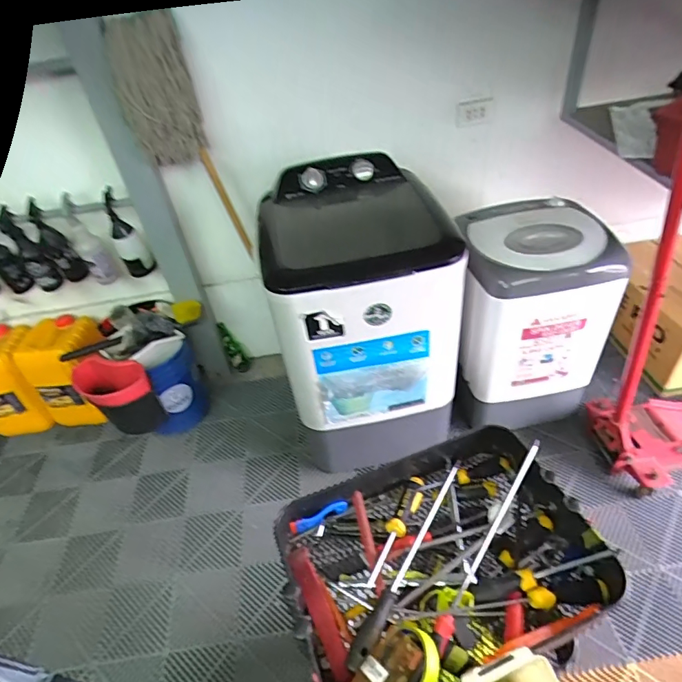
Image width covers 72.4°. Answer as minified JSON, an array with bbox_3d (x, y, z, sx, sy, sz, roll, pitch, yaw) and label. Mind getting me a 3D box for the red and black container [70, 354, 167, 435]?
[{"bbox_3d":[-0.760,0.204,1.631,0.195,0.306,0.225,-35,48,-28],"label":"red and black container"}]

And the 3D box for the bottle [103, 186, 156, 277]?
[{"bbox_3d":[-0.734,-0.353,1.596,0.094,0.294,0.103,-23,44,-17],"label":"bottle"}]

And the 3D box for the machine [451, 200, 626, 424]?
[{"bbox_3d":[0.595,-0.073,1.551,0.453,0.642,0.374,-5,41,2],"label":"machine"}]

